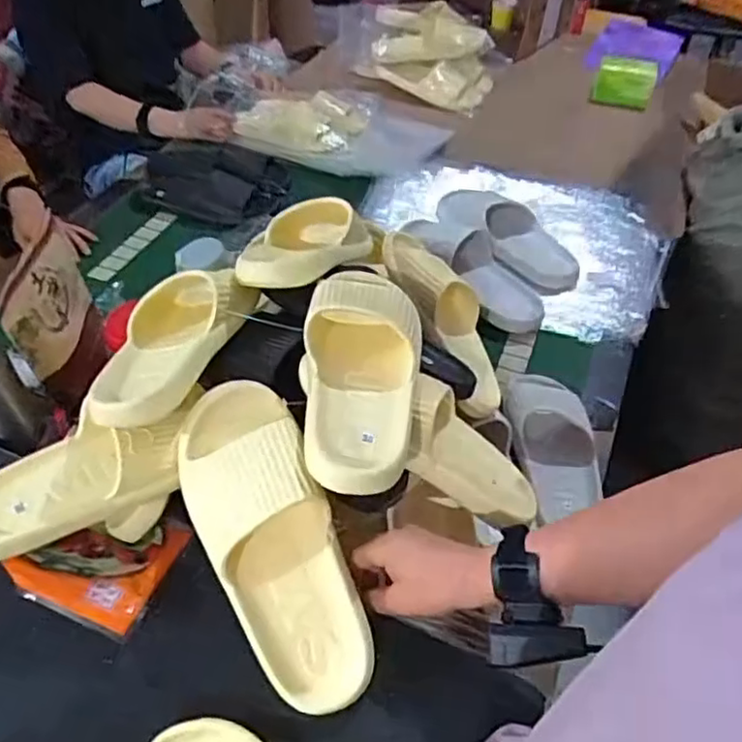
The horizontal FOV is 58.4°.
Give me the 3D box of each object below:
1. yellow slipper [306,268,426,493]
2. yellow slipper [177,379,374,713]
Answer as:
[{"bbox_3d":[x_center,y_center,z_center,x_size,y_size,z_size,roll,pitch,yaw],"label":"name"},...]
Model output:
[{"bbox_3d":[-0.008,-0.007,0.584,0.099,0.078,0.245,3,44,-1],"label":"yellow slipper"},{"bbox_3d":[-0.077,0.134,0.530,0.095,0.075,0.263,-20,81,-23],"label":"yellow slipper"}]

